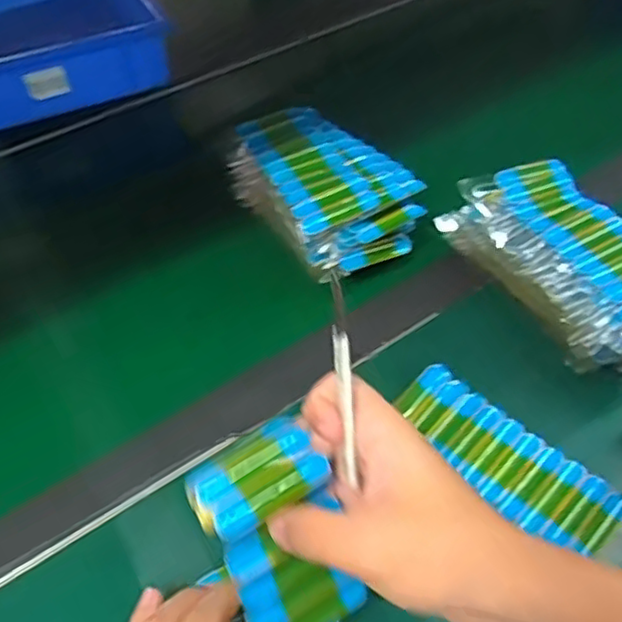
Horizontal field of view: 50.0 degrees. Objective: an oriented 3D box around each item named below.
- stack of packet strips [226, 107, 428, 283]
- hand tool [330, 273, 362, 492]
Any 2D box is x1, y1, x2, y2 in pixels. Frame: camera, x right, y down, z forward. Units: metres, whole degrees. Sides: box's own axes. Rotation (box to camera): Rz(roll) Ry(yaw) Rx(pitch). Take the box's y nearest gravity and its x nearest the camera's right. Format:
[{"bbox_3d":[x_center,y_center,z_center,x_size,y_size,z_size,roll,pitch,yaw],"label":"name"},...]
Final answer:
[{"bbox_3d":[0.007,-0.102,0.571,0.119,0.072,0.173,-23,51,-19],"label":"stack of packet strips"},{"bbox_3d":[0.015,0.030,0.311,0.007,0.013,0.097,-5,87,-2],"label":"hand tool"}]

